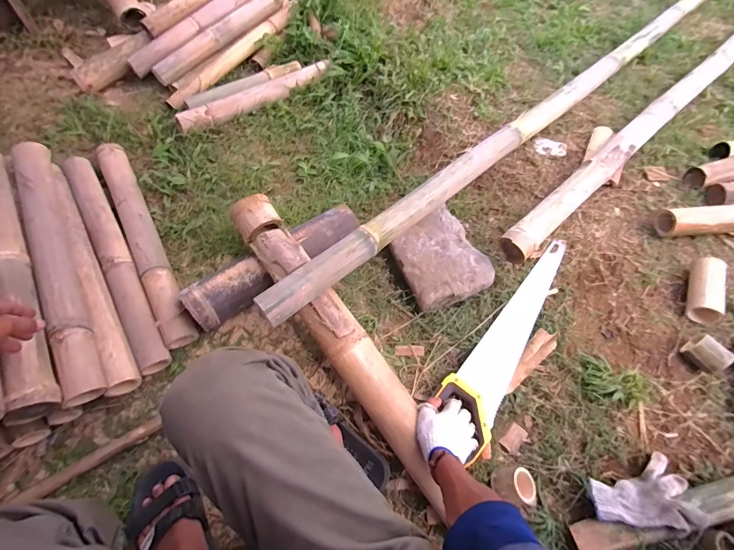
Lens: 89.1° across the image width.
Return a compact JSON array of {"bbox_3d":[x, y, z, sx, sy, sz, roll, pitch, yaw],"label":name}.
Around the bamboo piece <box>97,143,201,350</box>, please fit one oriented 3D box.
[{"bbox_3d":[-0.532,-0.092,0.885,0.068,0.065,0.606,-25,65,-20],"label":"bamboo piece"}]

